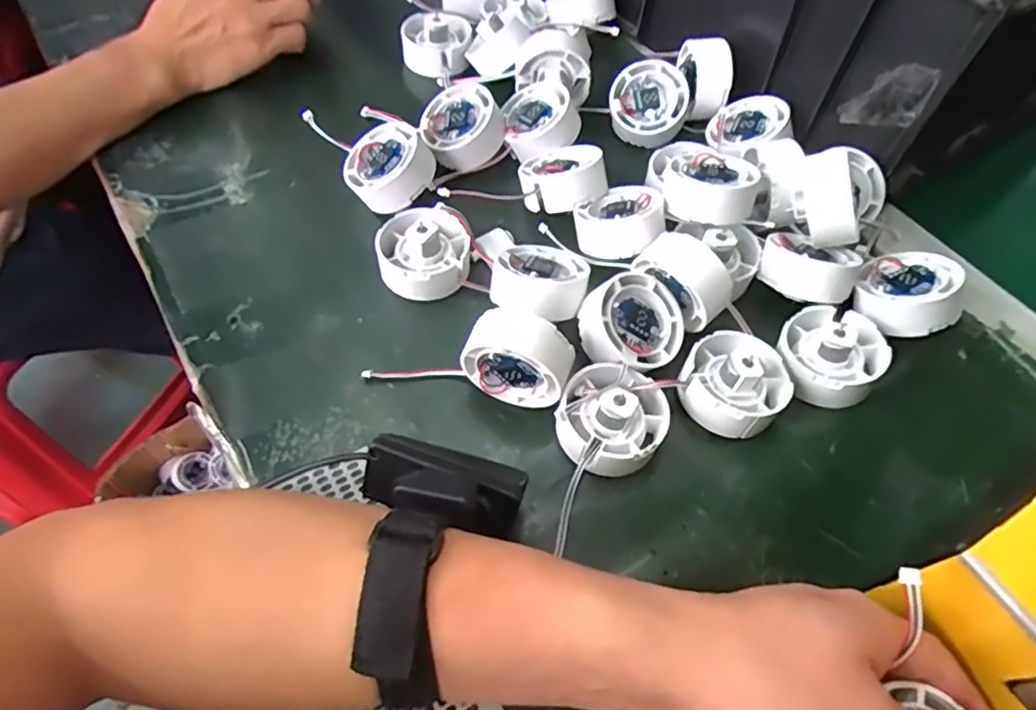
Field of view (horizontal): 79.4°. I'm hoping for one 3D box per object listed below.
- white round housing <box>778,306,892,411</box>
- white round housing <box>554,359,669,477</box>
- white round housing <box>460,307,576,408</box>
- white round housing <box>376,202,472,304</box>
[{"bbox_3d":[0.172,-0.001,0.343,0.058,0.027,0.054,1,58,-2],"label":"white round housing"},{"bbox_3d":[0.048,0.031,0.317,0.053,0.025,0.057,1,58,-2],"label":"white round housing"},{"bbox_3d":[0.000,0.001,0.316,0.052,0.056,0.030,20,59,10],"label":"white round housing"},{"bbox_3d":[-0.055,-0.066,0.372,0.050,0.026,0.061,8,58,2],"label":"white round housing"}]

